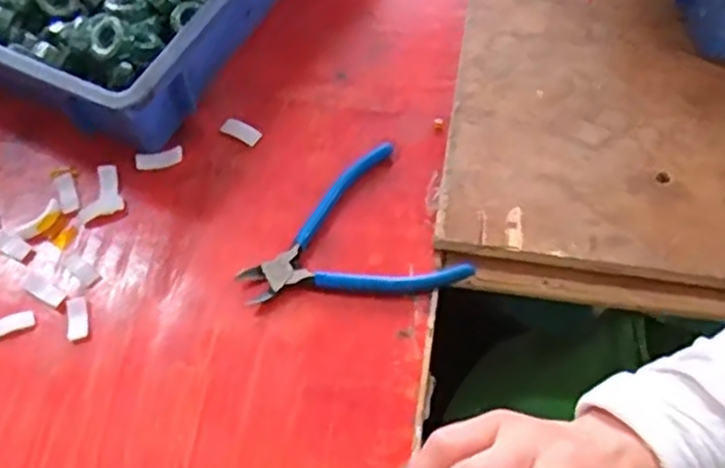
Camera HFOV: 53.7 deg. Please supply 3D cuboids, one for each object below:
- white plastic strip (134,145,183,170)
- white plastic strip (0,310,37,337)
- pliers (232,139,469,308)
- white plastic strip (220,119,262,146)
[{"bbox_3d":[-0.153,-0.057,0.538,0.035,0.007,0.013,-15,61,-4],"label":"white plastic strip"},{"bbox_3d":[-0.233,0.059,0.474,0.031,0.004,0.013,-23,61,-8],"label":"white plastic strip"},{"bbox_3d":[-0.016,0.005,0.489,0.139,0.013,0.117,-23,62,-9],"label":"pliers"},{"bbox_3d":[-0.093,-0.078,0.548,0.032,0.004,0.014,28,81,14],"label":"white plastic strip"}]

